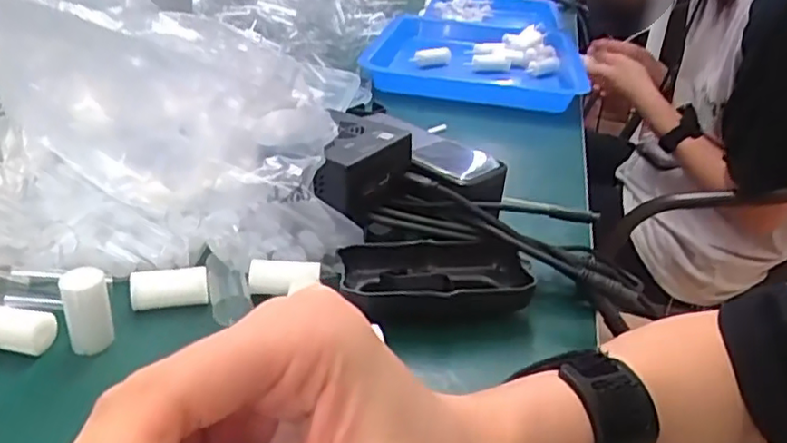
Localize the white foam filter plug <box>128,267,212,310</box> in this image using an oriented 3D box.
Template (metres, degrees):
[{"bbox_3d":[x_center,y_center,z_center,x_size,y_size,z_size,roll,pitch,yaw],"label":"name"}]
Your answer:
[{"bbox_3d":[-0.124,0.036,0.352,0.041,0.016,0.016,-6,31,-20],"label":"white foam filter plug"}]

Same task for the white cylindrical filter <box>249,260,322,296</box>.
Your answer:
[{"bbox_3d":[-0.063,0.033,0.367,0.040,0.017,0.012,5,29,-1],"label":"white cylindrical filter"}]

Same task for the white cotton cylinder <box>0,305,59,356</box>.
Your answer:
[{"bbox_3d":[-0.191,0.053,0.315,0.043,0.024,0.022,4,29,-2],"label":"white cotton cylinder"}]

